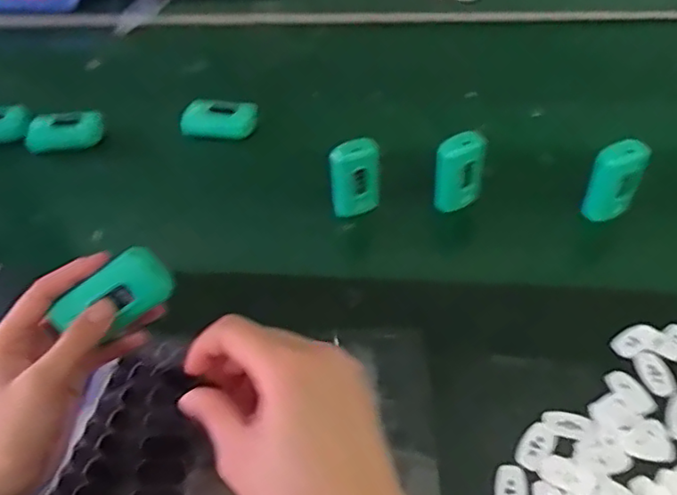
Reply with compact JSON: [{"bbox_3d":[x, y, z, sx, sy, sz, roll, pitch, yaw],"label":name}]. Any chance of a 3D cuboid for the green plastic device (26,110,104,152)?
[{"bbox_3d":[-0.272,-0.115,0.624,0.074,0.024,0.036,-13,49,-6],"label":"green plastic device"}]

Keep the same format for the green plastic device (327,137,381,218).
[{"bbox_3d":[0.014,-0.058,0.526,0.041,0.069,0.019,-4,48,2],"label":"green plastic device"}]

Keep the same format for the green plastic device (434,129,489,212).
[{"bbox_3d":[0.101,-0.062,0.520,0.040,0.069,0.018,-10,49,-4],"label":"green plastic device"}]

